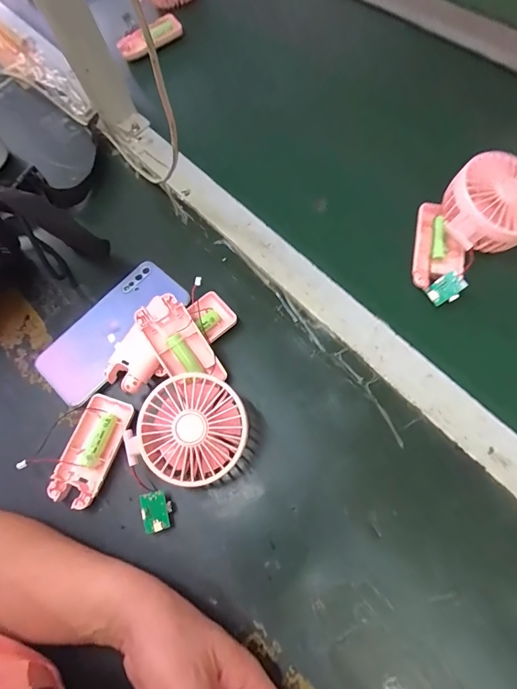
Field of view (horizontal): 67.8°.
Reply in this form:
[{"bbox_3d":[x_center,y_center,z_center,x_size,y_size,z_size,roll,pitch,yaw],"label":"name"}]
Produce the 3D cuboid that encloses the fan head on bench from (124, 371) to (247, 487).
[{"bbox_3d":[-0.056,0.073,0.324,0.087,0.052,0.084,-2,70,6],"label":"fan head on bench"}]

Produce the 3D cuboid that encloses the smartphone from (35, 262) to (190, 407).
[{"bbox_3d":[-0.149,-0.013,0.394,0.160,0.015,0.077,-45,71,-9],"label":"smartphone"}]

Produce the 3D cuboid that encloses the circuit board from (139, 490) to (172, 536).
[{"bbox_3d":[-0.085,0.139,0.320,0.023,0.008,0.030,-21,69,-1],"label":"circuit board"}]

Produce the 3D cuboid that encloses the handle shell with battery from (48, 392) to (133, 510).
[{"bbox_3d":[-0.151,0.095,0.350,0.046,0.019,0.096,18,73,13],"label":"handle shell with battery"}]

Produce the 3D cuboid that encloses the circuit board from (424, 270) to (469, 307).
[{"bbox_3d":[0.175,-0.051,0.358,0.033,0.004,0.023,-36,76,20],"label":"circuit board"}]

